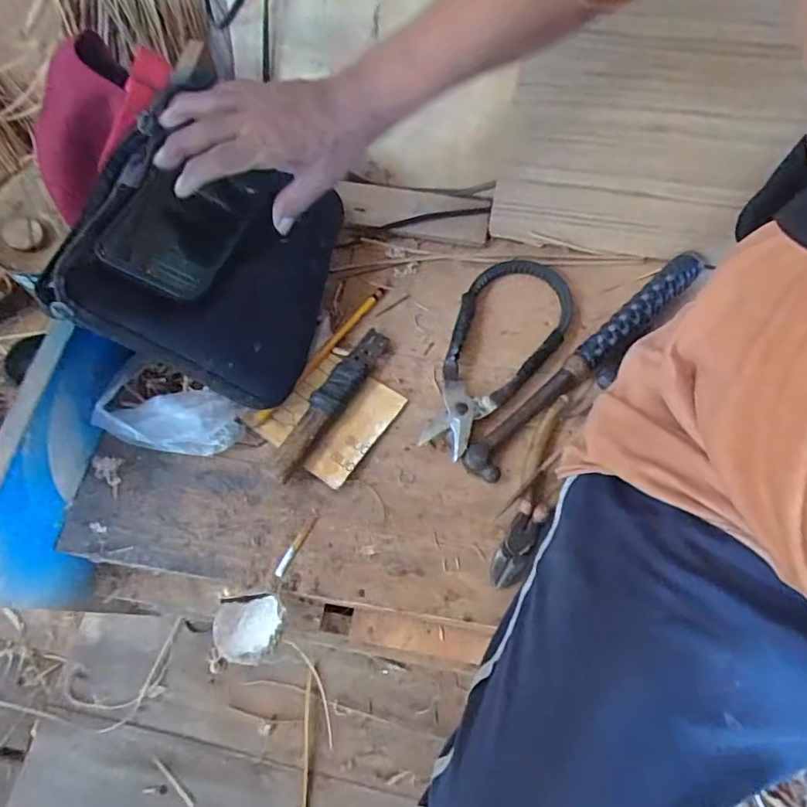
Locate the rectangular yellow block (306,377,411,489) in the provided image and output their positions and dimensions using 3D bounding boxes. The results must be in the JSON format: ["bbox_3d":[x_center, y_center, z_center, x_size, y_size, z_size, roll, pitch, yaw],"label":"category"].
[{"bbox_3d":[-0.039,0.023,0.450,0.040,0.011,0.100,30,70,11],"label":"rectangular yellow block"}]

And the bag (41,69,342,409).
[{"bbox_3d":[-0.147,-0.125,0.425,0.185,0.043,0.218,21,69,-24],"label":"bag"}]

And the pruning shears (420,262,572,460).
[{"bbox_3d":[0.080,-0.056,0.484,0.097,0.021,0.222,36,71,13],"label":"pruning shears"}]

